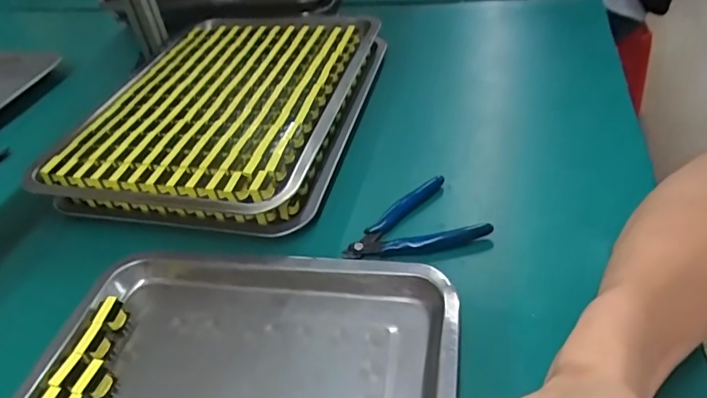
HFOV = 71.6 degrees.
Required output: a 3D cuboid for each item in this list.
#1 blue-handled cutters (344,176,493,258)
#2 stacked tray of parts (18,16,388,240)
[{"bbox_3d":[0.047,0.027,0.419,0.114,0.018,0.082,-24,44,-17],"label":"blue-handled cutters"},{"bbox_3d":[-0.136,-0.116,0.570,0.282,0.053,0.374,5,43,14],"label":"stacked tray of parts"}]

